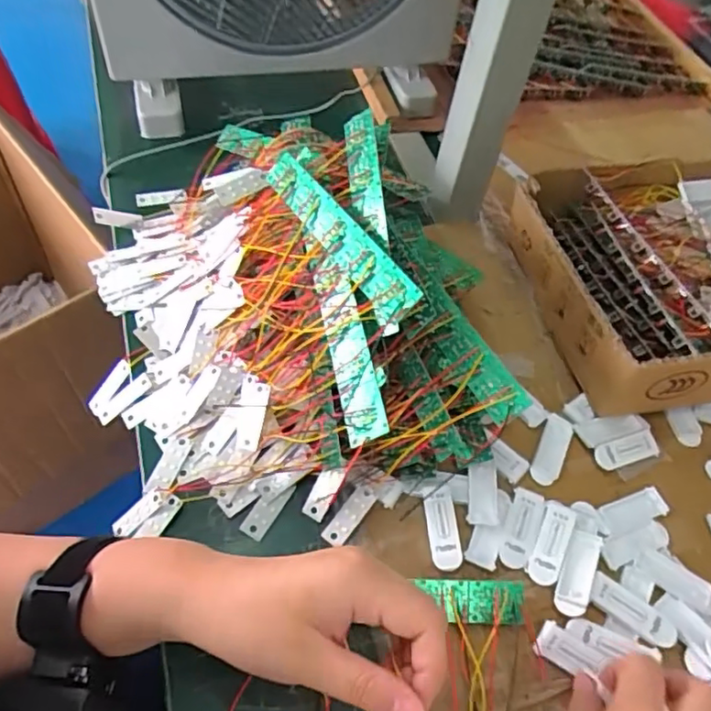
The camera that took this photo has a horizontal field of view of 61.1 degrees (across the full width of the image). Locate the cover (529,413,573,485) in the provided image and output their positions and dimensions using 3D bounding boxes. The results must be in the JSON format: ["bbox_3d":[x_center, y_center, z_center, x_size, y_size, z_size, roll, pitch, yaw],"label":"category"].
[{"bbox_3d":[0.148,0.071,0.454,0.020,0.004,0.058,25,57,11],"label":"cover"}]

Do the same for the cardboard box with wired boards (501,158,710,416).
[{"bbox_3d":[0.382,-0.080,0.545,0.457,0.095,0.225,-6,56,-10],"label":"cardboard box with wired boards"}]

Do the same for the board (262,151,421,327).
[{"bbox_3d":[-0.016,-0.085,0.400,0.027,0.004,0.176,-51,53,18],"label":"board"}]

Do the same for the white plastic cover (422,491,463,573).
[{"bbox_3d":[0.060,0.118,0.410,0.022,0.006,0.051,-3,56,-8],"label":"white plastic cover"}]

